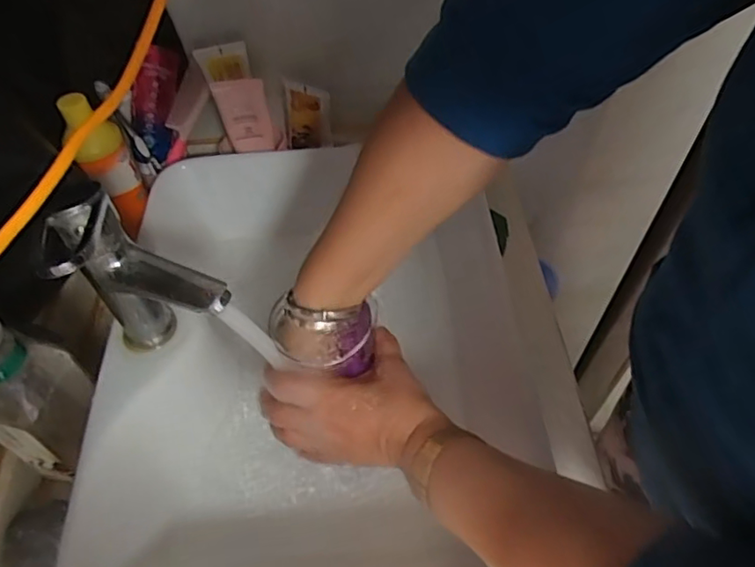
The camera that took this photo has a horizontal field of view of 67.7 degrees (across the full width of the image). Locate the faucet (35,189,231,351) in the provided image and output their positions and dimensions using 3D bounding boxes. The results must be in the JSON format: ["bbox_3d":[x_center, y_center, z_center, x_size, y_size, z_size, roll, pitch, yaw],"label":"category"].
[{"bbox_3d":[-0.156,0.000,0.403,0.111,0.141,0.044,8,54,8],"label":"faucet"}]

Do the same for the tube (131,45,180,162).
[{"bbox_3d":[-0.253,-0.206,0.652,0.032,0.133,0.046,37,38,25],"label":"tube"}]

